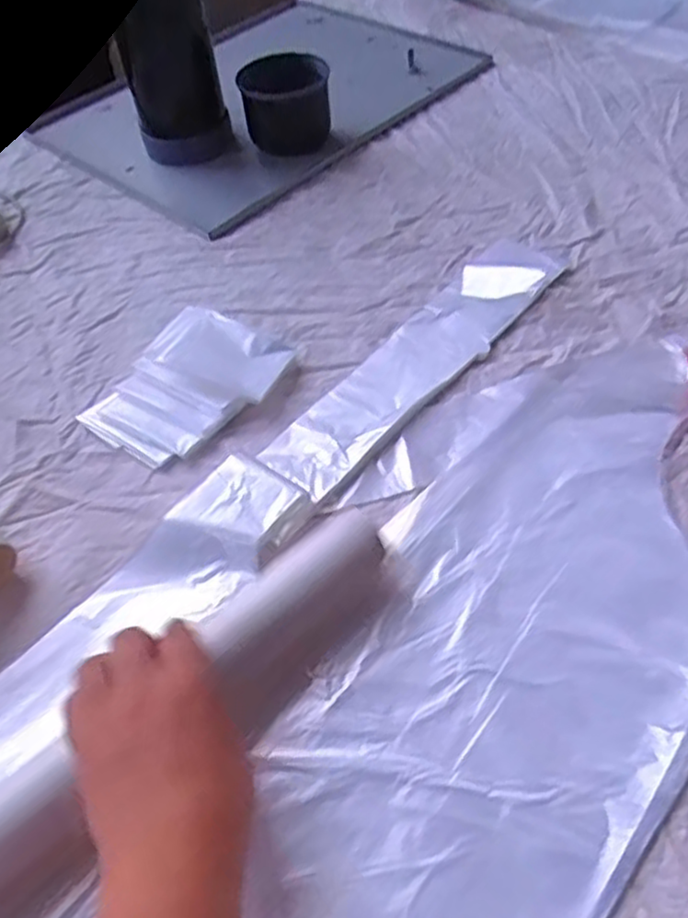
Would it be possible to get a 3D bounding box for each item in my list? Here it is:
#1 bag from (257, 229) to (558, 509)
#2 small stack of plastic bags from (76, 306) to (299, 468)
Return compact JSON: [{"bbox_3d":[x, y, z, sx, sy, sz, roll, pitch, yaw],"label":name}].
[{"bbox_3d":[0.061,-0.080,0.536,0.067,0.017,0.292,30,59,27],"label":"bag"},{"bbox_3d":[-0.114,-0.056,0.530,0.105,0.031,0.129,27,58,25],"label":"small stack of plastic bags"}]

